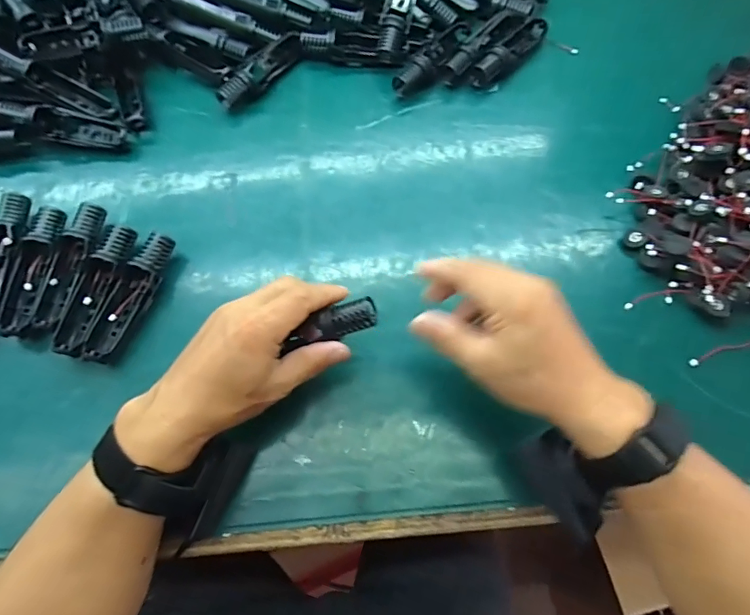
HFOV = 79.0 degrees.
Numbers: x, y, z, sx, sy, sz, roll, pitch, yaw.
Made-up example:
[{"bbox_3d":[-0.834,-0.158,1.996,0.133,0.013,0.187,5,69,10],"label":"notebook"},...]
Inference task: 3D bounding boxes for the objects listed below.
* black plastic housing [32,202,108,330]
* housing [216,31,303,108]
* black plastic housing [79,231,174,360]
[{"bbox_3d":[-0.271,-0.040,0.406,0.031,0.015,0.121,10,68,4],"label":"black plastic housing"},{"bbox_3d":[-0.127,-0.261,0.506,0.021,0.031,0.115,42,74,15],"label":"housing"},{"bbox_3d":[-0.214,-0.010,0.400,0.026,0.026,0.121,23,70,9],"label":"black plastic housing"}]

